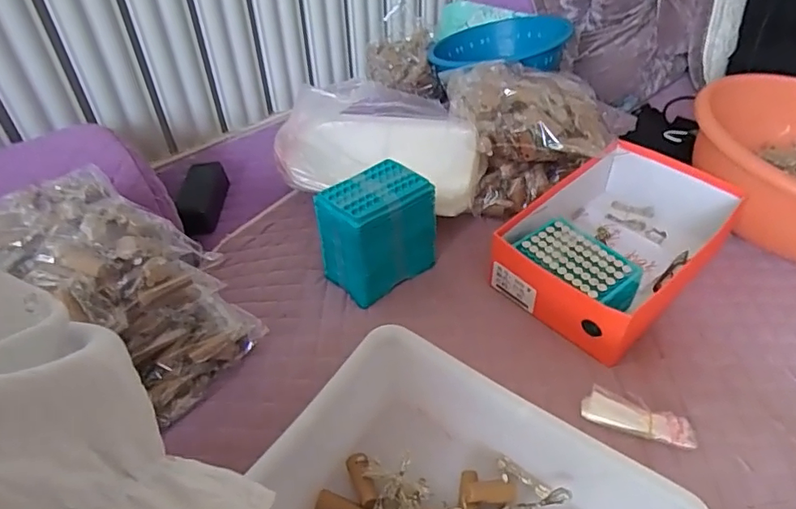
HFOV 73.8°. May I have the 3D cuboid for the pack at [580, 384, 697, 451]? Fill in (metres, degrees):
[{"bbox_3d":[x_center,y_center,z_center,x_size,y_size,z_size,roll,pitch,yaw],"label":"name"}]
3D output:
[{"bbox_3d":[0.257,0.176,0.570,0.112,0.020,0.035,14,44,16],"label":"pack"}]

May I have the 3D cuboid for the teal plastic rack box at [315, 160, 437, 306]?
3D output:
[{"bbox_3d":[-0.027,-0.033,0.720,0.138,0.134,0.099,-32,51,-29],"label":"teal plastic rack box"}]

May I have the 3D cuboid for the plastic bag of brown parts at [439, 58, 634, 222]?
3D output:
[{"bbox_3d":[0.201,-0.206,0.853,0.227,0.146,0.237,-8,43,-7],"label":"plastic bag of brown parts"}]

